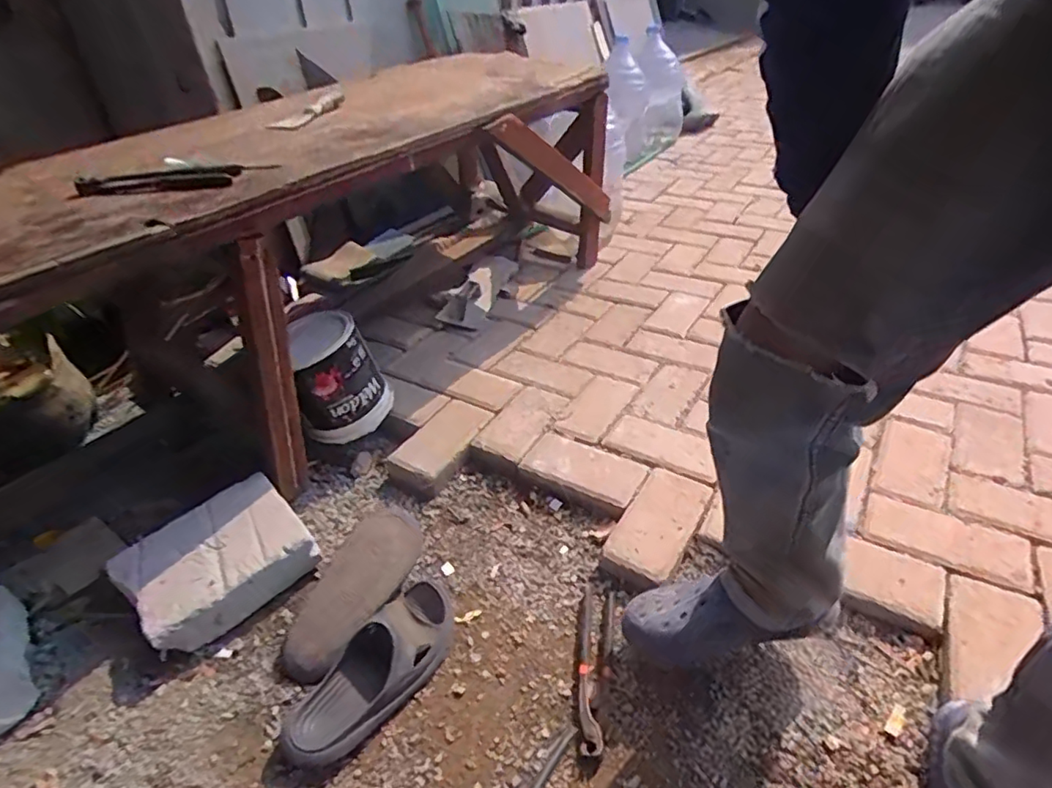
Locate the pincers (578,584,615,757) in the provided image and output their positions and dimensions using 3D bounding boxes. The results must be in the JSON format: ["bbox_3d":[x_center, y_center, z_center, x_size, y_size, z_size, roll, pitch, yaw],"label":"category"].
[{"bbox_3d":[0.093,0.364,0.797,0.044,0.011,0.233,3,38,10],"label":"pincers"}]

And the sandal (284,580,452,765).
[{"bbox_3d":[-0.197,0.362,0.786,0.110,0.069,0.269,22,45,30],"label":"sandal"}]

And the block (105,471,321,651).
[{"bbox_3d":[-0.481,0.258,0.913,0.248,0.087,0.197,-32,45,-31],"label":"block"}]

